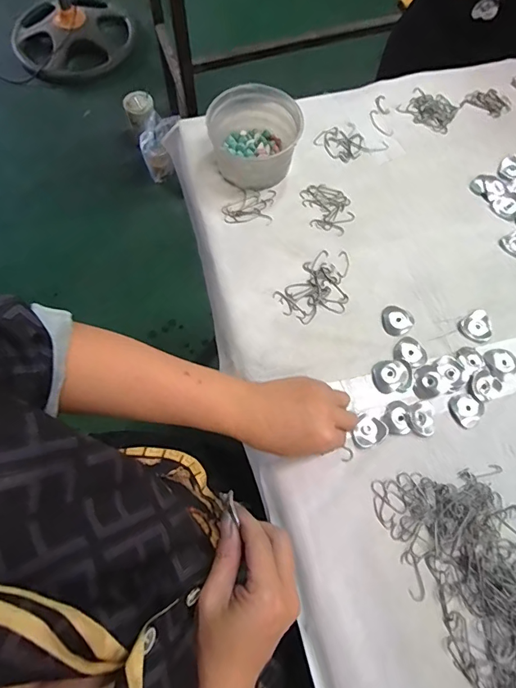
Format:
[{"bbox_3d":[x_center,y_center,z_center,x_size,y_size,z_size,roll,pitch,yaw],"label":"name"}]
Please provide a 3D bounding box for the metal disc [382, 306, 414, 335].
[{"bbox_3d":[0.164,-0.029,0.499,0.038,0.005,0.036,1,70,-2],"label":"metal disc"}]

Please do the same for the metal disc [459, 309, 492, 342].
[{"bbox_3d":[0.254,-0.019,0.494,0.033,0.007,0.034,-39,72,11],"label":"metal disc"}]

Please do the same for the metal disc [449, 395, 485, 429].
[{"bbox_3d":[0.230,0.072,0.469,0.034,0.008,0.035,1,70,-2],"label":"metal disc"}]

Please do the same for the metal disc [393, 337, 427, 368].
[{"bbox_3d":[0.175,0.009,0.486,0.036,0.004,0.032,33,73,9],"label":"metal disc"}]

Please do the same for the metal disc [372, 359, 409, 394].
[{"bbox_3d":[0.149,0.034,0.476,0.040,0.008,0.035,-20,72,-9],"label":"metal disc"}]

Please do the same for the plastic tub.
[{"bbox_3d":[-0.005,-0.265,0.544,0.114,0.061,0.118,1,70,-2],"label":"plastic tub"}]

